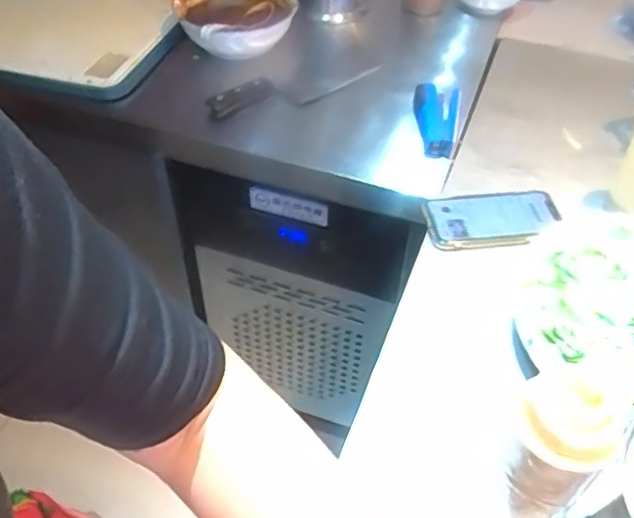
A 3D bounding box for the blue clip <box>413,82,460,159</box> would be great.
[{"bbox_3d":[0.152,-0.179,0.833,0.060,0.045,0.127,10,49,6],"label":"blue clip"}]

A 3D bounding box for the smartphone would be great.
[{"bbox_3d":[0.202,-0.046,0.722,0.159,0.010,0.081,-5,45,-8],"label":"smartphone"}]

